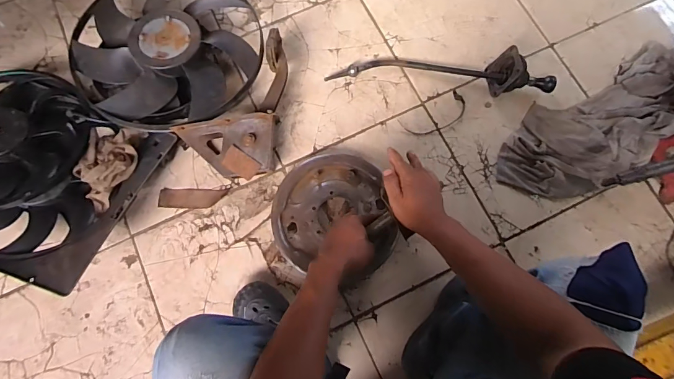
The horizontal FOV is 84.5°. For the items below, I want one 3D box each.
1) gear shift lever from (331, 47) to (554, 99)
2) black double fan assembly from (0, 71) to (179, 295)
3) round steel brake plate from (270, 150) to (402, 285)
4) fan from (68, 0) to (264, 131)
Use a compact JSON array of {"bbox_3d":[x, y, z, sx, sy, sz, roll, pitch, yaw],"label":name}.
[{"bbox_3d":[0.271,-0.313,0.977,0.592,0.090,0.117,1,77,1],"label":"gear shift lever"},{"bbox_3d":[-0.695,-0.059,0.839,0.519,0.138,0.419,20,78,5],"label":"black double fan assembly"},{"bbox_3d":[-0.012,0.056,0.861,0.260,0.047,0.283,-8,77,-1],"label":"round steel brake plate"},{"bbox_3d":[-0.427,-0.364,0.962,0.448,0.124,0.460,0,77,0],"label":"fan"}]

